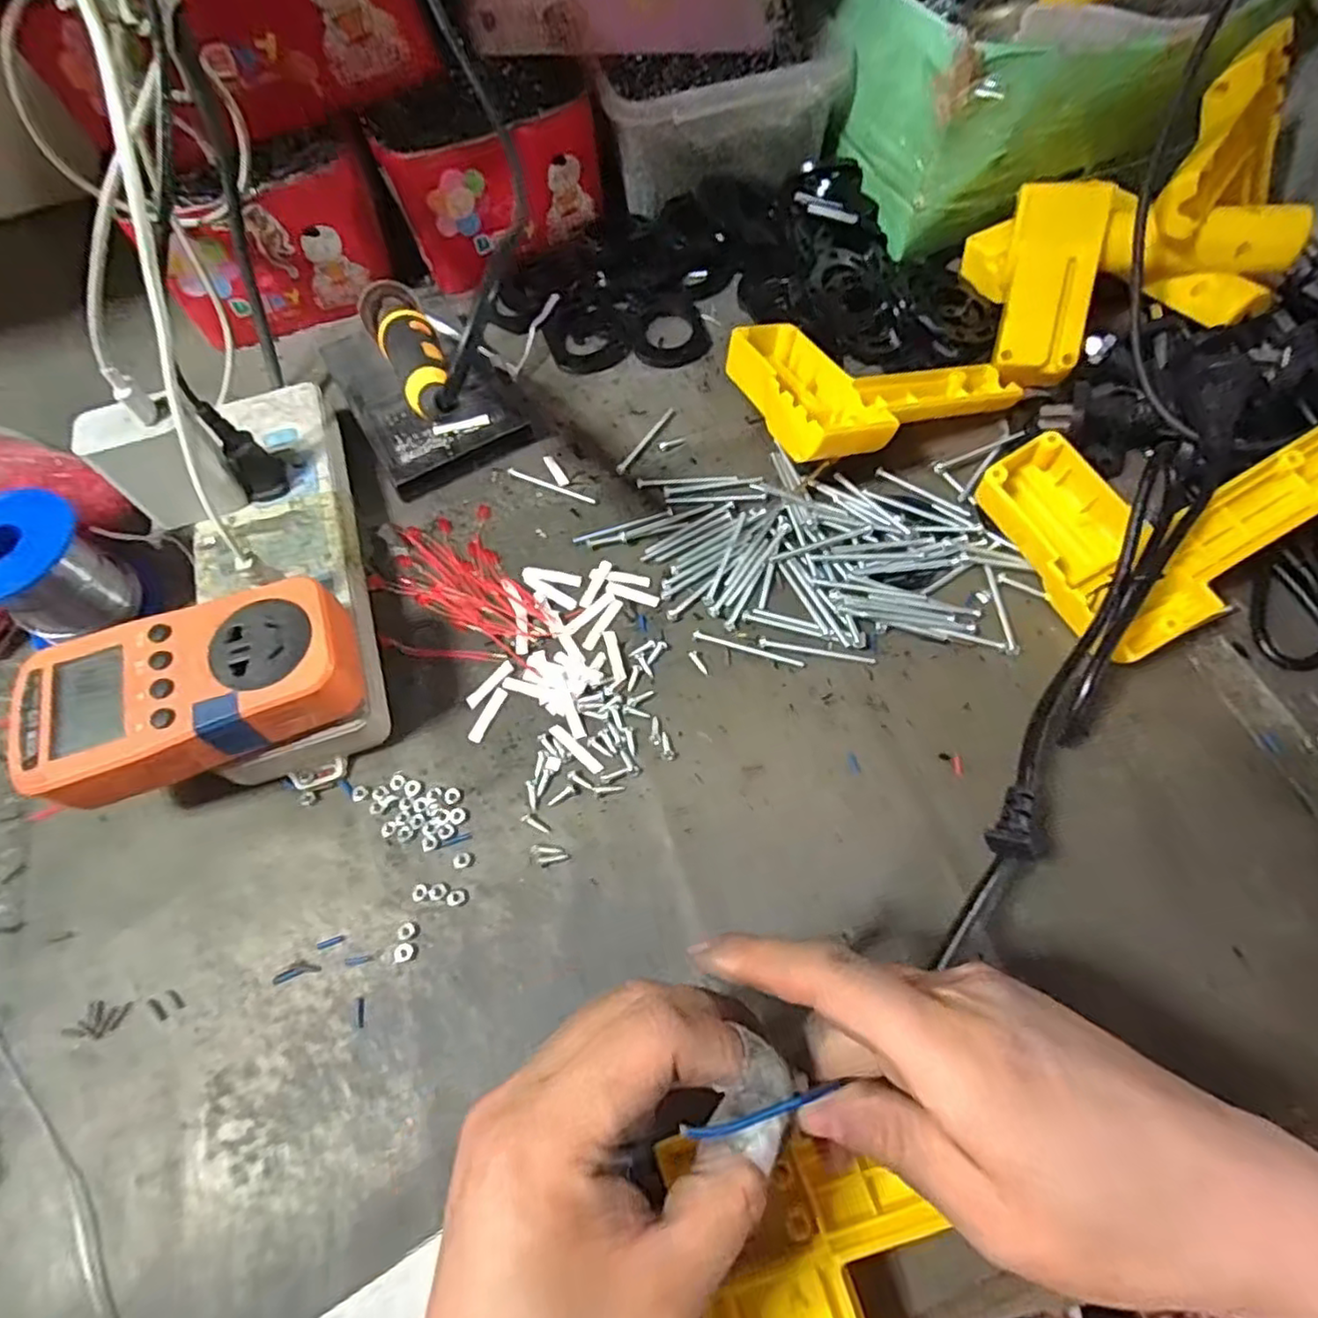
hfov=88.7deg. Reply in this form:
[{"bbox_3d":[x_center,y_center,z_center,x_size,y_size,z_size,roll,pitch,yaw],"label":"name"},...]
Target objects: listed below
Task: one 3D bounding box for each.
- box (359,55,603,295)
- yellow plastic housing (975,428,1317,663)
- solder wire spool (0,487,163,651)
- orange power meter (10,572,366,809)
[{"bbox_3d":[-0.113,-0.341,0.459,0.145,0.074,0.122,-26,67,-10],"label":"box"},{"bbox_3d":[0.248,-0.075,0.334,0.139,0.059,0.114,-25,67,-10],"label":"yellow plastic housing"},{"bbox_3d":[-0.310,-0.042,0.343,0.058,0.067,0.060,-1,65,1],"label":"solder wire spool"},{"bbox_3d":[-0.195,0.013,0.287,0.124,0.031,0.065,-17,65,-5],"label":"orange power meter"}]

